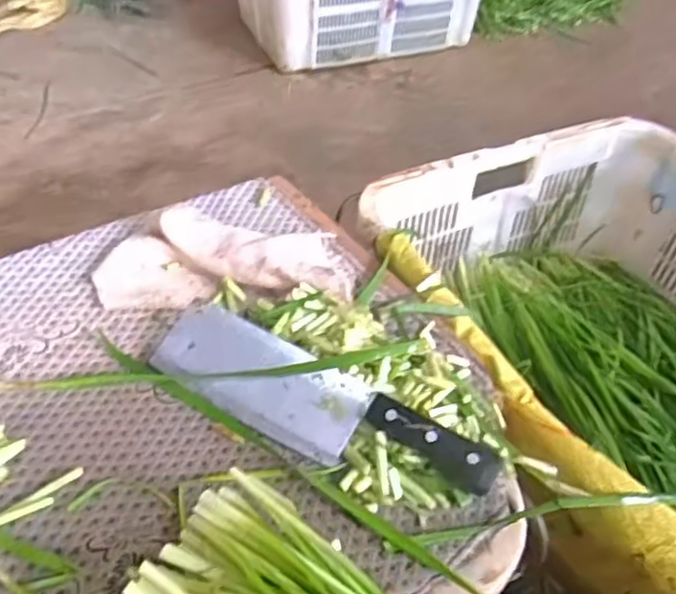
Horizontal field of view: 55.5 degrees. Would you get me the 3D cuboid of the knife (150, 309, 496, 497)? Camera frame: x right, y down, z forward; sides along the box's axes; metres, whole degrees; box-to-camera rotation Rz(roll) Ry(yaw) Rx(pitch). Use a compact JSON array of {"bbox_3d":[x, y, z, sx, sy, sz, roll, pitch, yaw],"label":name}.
[{"bbox_3d":[-0.017,0.083,0.480,0.269,0.020,0.068,24,71,20],"label":"knife"}]

